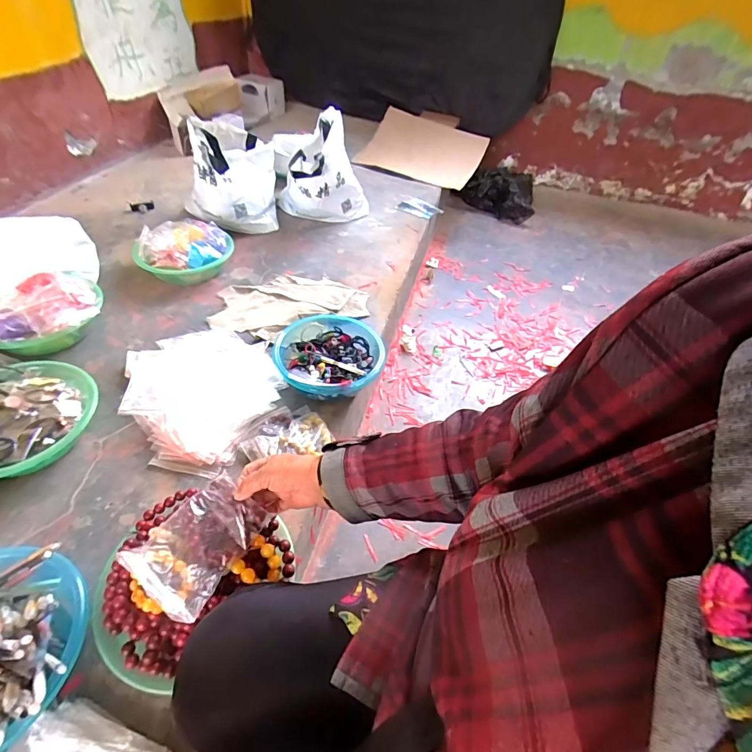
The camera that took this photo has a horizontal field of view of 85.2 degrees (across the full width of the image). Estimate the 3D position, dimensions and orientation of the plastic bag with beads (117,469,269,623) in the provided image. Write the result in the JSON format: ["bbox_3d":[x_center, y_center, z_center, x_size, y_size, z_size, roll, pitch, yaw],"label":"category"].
[{"bbox_3d":[-0.225,0.200,0.507,0.119,0.049,0.146,23,48,16],"label":"plastic bag with beads"}]

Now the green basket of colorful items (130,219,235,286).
[{"bbox_3d":[-0.504,-0.330,1.083,0.240,0.113,0.213,-19,51,-23],"label":"green basket of colorful items"}]

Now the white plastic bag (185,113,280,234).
[{"bbox_3d":[-0.460,-0.640,1.286,0.270,0.253,0.303,-4,47,-10],"label":"white plastic bag"}]

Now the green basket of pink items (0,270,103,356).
[{"bbox_3d":[-0.702,-0.122,0.862,0.220,0.105,0.185,-10,48,-16],"label":"green basket of pink items"}]

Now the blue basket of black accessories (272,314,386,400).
[{"bbox_3d":[-0.099,-0.046,0.863,0.232,0.093,0.244,6,46,-1],"label":"blue basket of black accessories"}]

